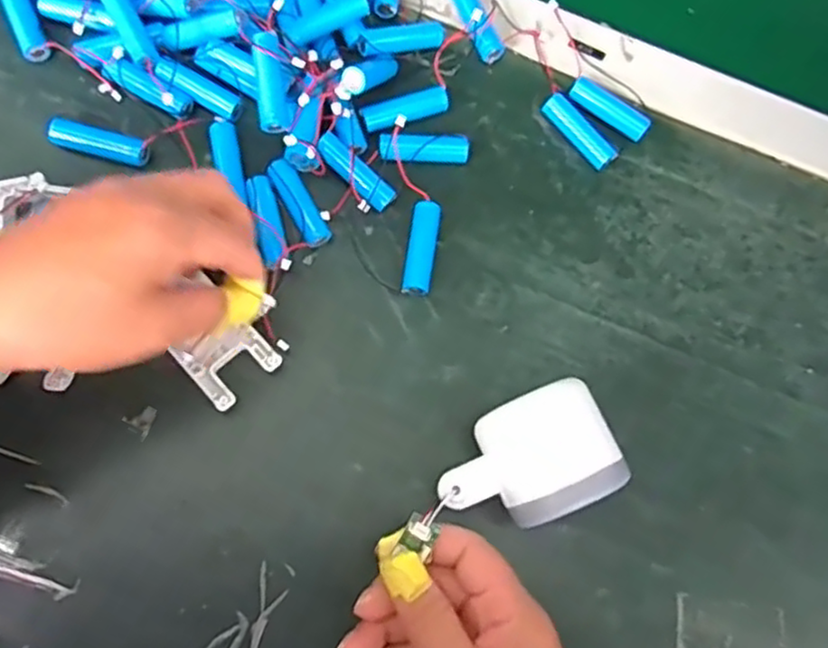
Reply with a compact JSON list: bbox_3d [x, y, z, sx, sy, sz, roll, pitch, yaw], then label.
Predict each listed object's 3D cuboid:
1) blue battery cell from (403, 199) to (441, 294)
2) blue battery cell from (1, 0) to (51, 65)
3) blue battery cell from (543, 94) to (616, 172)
[{"bbox_3d":[0.005,-0.041,0.375,0.015,0.014,0.050,10,75,-3],"label":"blue battery cell"},{"bbox_3d":[-0.220,-0.172,0.386,0.015,0.015,0.053,-25,79,-11],"label":"blue battery cell"},{"bbox_3d":[0.097,-0.112,0.401,0.015,0.016,0.050,-40,82,-13],"label":"blue battery cell"}]

